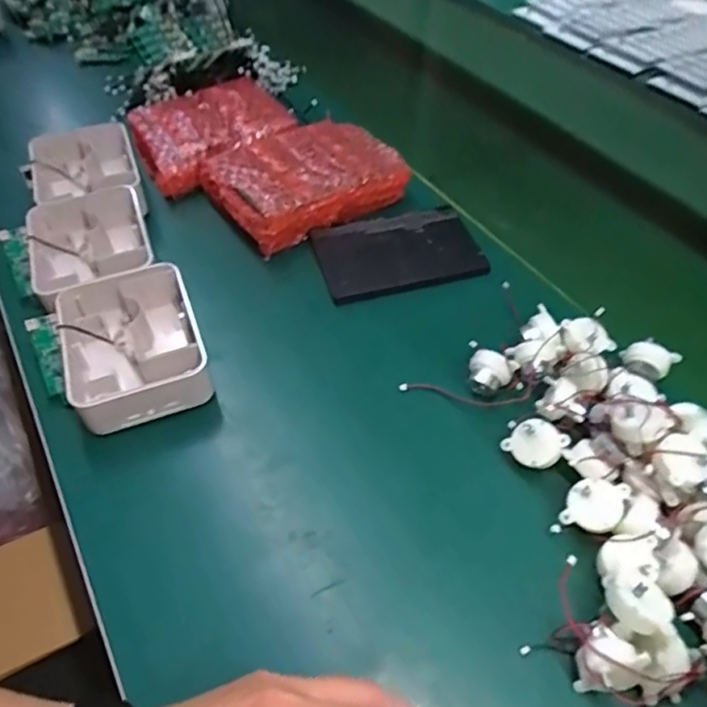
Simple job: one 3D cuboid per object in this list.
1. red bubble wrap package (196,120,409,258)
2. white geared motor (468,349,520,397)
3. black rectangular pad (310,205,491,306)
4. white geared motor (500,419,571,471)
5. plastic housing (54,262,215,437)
[{"bbox_3d":[-0.050,-0.183,0.624,0.184,0.055,0.137,-24,53,-22],"label":"red bubble wrap package"},{"bbox_3d":[0.106,0.016,0.463,0.034,0.030,0.024,16,49,12],"label":"white geared motor"},{"bbox_3d":[0.041,-0.096,0.571,0.147,0.014,0.099,-11,49,-12],"label":"black rectangular pad"},{"bbox_3d":[0.128,0.064,0.419,0.034,0.023,0.034,44,101,31],"label":"white geared motor"},{"bbox_3d":[-0.175,-0.008,0.474,0.100,0.053,0.128,-16,50,-16],"label":"plastic housing"}]

